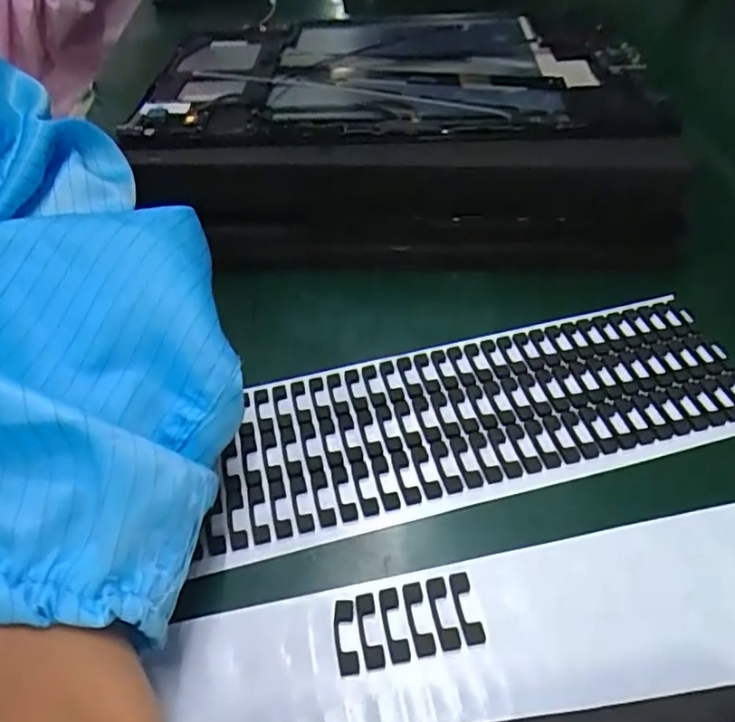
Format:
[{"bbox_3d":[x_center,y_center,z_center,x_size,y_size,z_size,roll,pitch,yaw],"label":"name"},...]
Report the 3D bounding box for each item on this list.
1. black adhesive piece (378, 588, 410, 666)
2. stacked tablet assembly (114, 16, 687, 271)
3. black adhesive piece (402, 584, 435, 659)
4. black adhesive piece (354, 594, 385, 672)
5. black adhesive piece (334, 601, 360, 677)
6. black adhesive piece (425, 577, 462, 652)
[{"bbox_3d":[0.007,0.073,0.168,0.006,0.004,0.020,-9,48,-5],"label":"black adhesive piece"},{"bbox_3d":[0.015,-0.114,0.318,0.238,0.072,0.168,1,47,4],"label":"stacked tablet assembly"},{"bbox_3d":[0.014,0.072,0.170,0.006,0.004,0.019,-9,47,-5],"label":"black adhesive piece"},{"bbox_3d":[0.000,0.075,0.168,0.006,0.004,0.020,-9,48,-5],"label":"black adhesive piece"},{"bbox_3d":[-0.006,0.076,0.167,0.006,0.004,0.019,-5,51,-4],"label":"black adhesive piece"},{"bbox_3d":[0.021,0.071,0.170,0.006,0.004,0.020,-11,48,-4],"label":"black adhesive piece"}]

